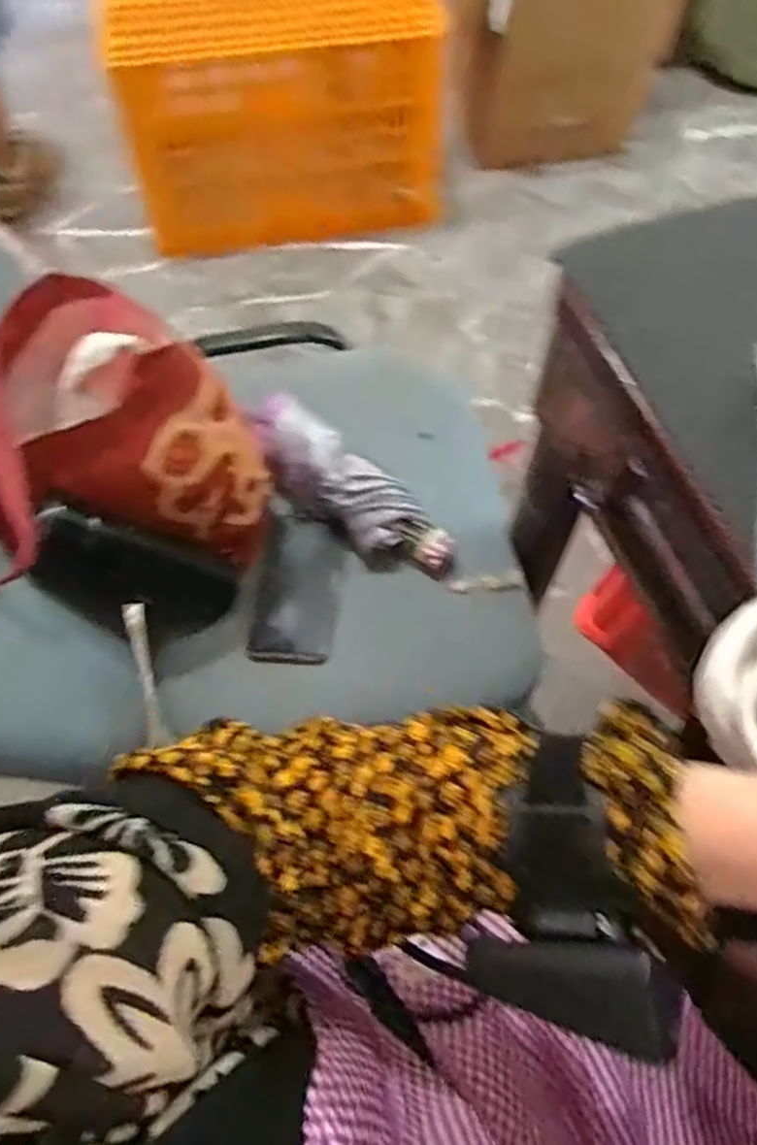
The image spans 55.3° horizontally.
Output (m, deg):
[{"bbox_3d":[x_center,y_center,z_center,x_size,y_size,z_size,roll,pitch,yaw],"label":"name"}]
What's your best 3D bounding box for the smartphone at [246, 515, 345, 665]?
[{"bbox_3d":[-0.076,0.017,0.710,0.075,0.015,0.146,7,64,5],"label":"smartphone"}]

